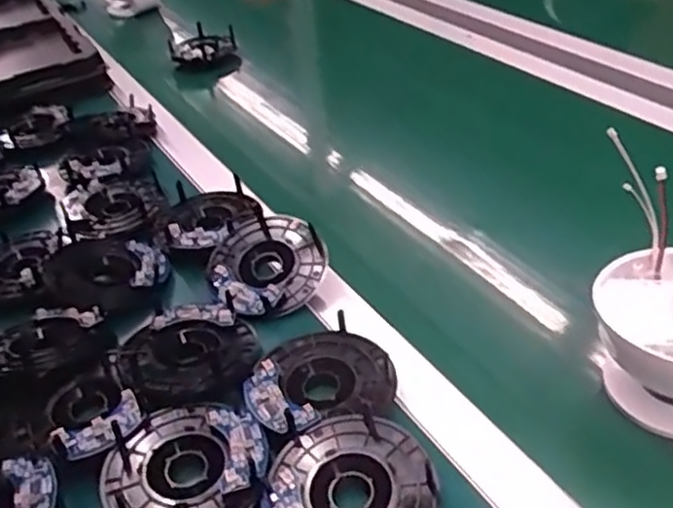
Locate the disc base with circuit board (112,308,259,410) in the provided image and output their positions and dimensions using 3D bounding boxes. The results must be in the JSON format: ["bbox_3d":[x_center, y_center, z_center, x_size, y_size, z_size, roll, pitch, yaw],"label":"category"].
[{"bbox_3d":[-0.110,0.074,0.525,0.099,0.014,0.094,-5,38,4],"label":"disc base with circuit board"}]

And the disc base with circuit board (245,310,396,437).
[{"bbox_3d":[-0.012,0.082,0.495,0.098,0.020,0.094,-10,38,-3],"label":"disc base with circuit board"}]

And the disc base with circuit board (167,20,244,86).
[{"bbox_3d":[-0.193,-0.300,1.051,0.099,0.050,0.111,-14,38,-8],"label":"disc base with circuit board"}]

